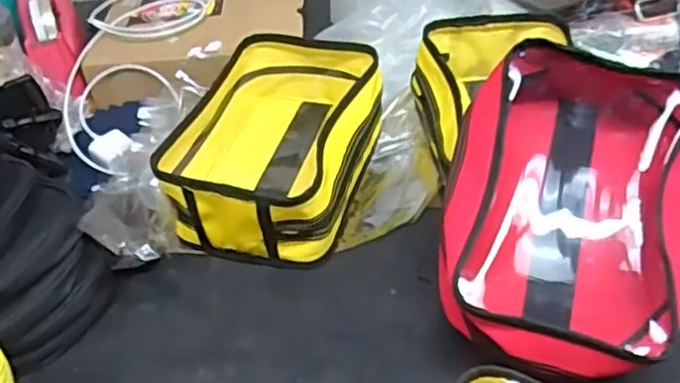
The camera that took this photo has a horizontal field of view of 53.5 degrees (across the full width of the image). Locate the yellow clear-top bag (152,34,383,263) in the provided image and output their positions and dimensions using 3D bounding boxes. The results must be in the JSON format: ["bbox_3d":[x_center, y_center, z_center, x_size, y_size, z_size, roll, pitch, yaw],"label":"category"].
[{"bbox_3d":[-0.062,-0.054,0.695,0.175,0.099,0.264,9,41,18],"label":"yellow clear-top bag"}]

